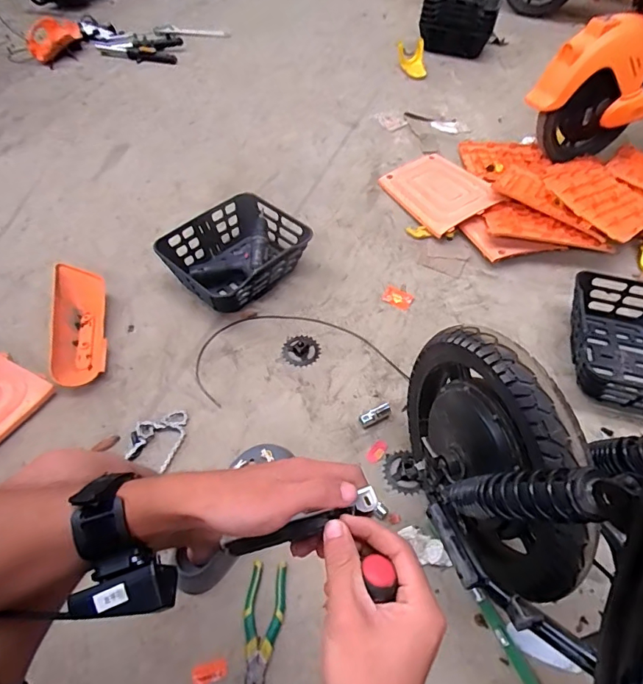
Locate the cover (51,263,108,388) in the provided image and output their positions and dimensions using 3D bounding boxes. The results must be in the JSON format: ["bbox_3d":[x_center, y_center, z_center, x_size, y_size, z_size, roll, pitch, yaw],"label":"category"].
[{"bbox_3d":[-0.552,-0.046,1.044,0.105,0.058,0.323,-9,68,-8],"label":"cover"}]

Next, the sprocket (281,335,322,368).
[{"bbox_3d":[-0.046,0.020,1.049,0.084,0.006,0.089,-8,54,-8],"label":"sprocket"}]

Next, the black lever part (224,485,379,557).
[{"bbox_3d":[-0.021,0.142,0.342,0.129,0.037,0.018,-26,53,16],"label":"black lever part"}]

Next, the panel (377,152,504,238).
[{"bbox_3d":[0.358,-0.468,1.391,0.256,0.026,0.334,-27,55,-11],"label":"panel"}]

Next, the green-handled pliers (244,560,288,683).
[{"bbox_3d":[-0.095,0.447,0.701,0.061,0.023,0.196,8,54,4],"label":"green-handled pliers"}]

